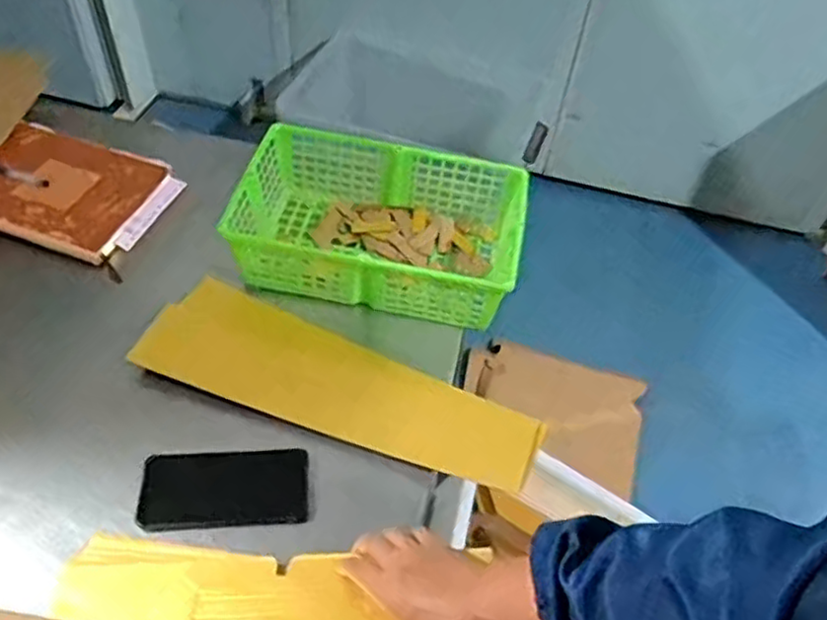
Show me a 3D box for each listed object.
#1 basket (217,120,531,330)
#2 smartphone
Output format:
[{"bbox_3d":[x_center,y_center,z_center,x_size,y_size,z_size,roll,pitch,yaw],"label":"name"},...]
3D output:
[{"bbox_3d":[-0.041,-0.105,0.872,0.343,0.102,0.202,13,50,5],"label":"basket"},{"bbox_3d":[-0.184,0.174,0.683,0.157,0.015,0.077,-1,50,-7],"label":"smartphone"}]

